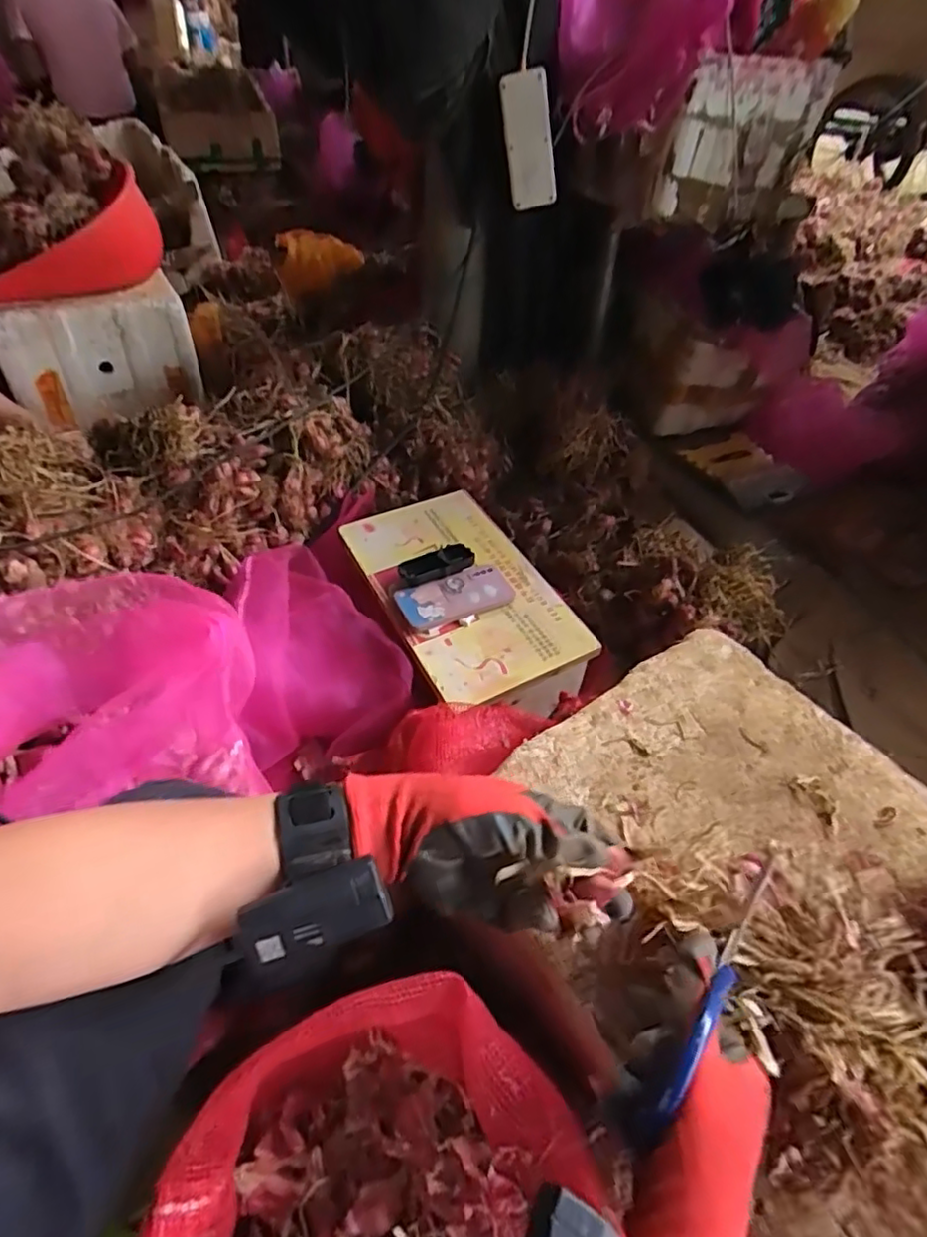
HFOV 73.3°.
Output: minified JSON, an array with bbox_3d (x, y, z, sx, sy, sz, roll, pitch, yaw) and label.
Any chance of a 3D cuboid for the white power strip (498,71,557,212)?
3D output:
[{"bbox_3d":[0.109,-0.796,1.043,0.077,0.184,0.040,-3,35,15],"label":"white power strip"}]

